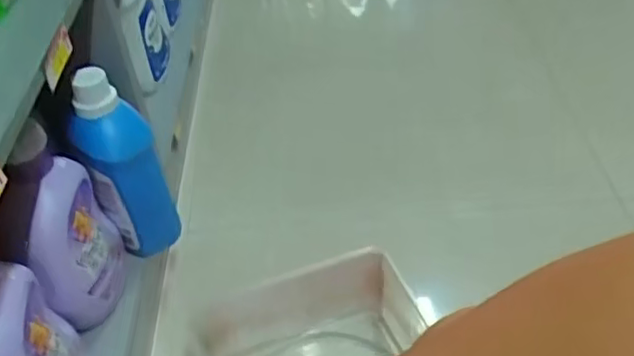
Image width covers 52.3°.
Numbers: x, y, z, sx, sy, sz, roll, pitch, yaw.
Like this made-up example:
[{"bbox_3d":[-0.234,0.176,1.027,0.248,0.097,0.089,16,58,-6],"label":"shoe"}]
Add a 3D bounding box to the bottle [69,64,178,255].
[{"bbox_3d":[-0.288,-0.014,0.963,0.102,0.302,0.069,-31,49,-25],"label":"bottle"}]

